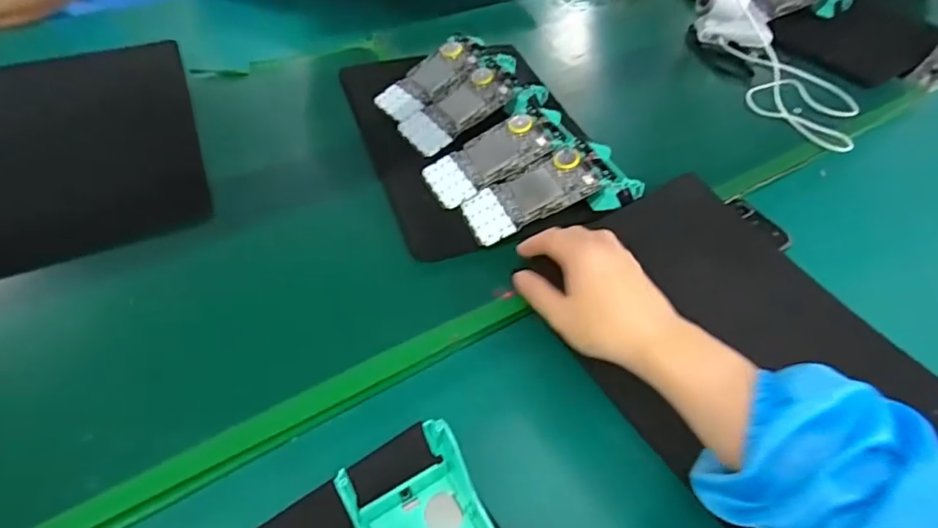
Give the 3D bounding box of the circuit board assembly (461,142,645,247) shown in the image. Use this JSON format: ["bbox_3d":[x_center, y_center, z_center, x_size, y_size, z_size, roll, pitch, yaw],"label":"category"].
[{"bbox_3d":[0.081,-0.075,0.519,0.169,0.044,0.063,-16,52,-13],"label":"circuit board assembly"}]

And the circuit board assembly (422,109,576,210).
[{"bbox_3d":[0.033,-0.115,0.551,0.160,0.017,0.067,-29,58,-3],"label":"circuit board assembly"}]

